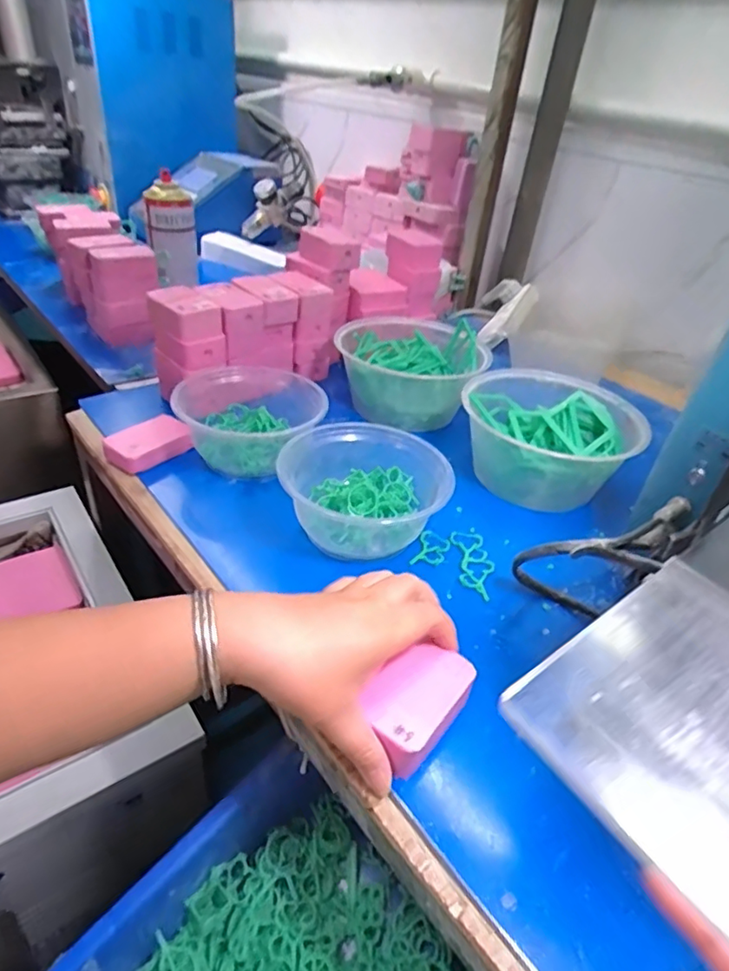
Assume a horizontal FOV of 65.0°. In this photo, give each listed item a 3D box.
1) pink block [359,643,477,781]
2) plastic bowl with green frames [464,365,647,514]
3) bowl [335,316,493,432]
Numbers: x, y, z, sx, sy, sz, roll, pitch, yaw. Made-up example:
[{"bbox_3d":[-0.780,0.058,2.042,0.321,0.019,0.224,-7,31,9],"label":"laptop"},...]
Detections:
[{"bbox_3d":[0.030,0.125,0.327,0.044,0.025,0.072,29,41,28],"label":"pink block"},{"bbox_3d":[0.177,-0.048,0.554,0.157,0.094,0.139,22,38,20],"label":"plastic bowl with green frames"},{"bbox_3d":[0.053,-0.138,0.649,0.155,0.078,0.168,5,36,-3],"label":"bowl"}]

